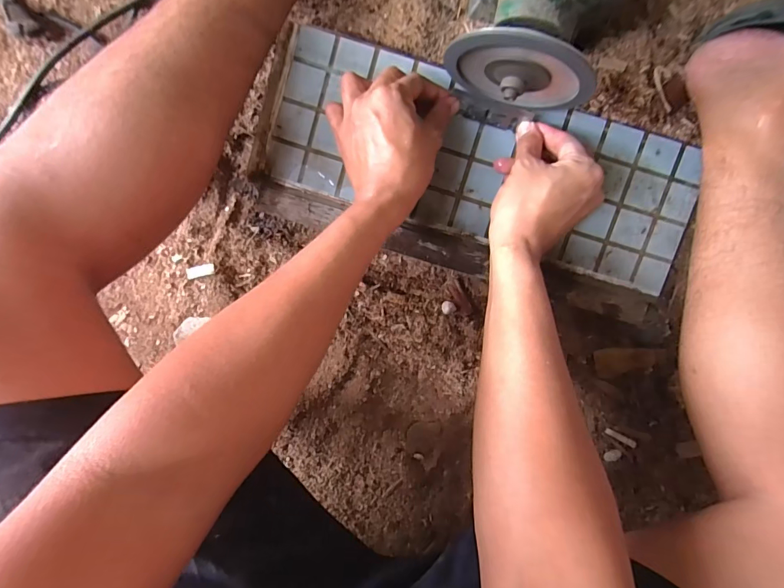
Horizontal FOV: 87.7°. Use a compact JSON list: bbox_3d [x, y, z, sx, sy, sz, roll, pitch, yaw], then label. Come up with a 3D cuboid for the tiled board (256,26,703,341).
[{"bbox_3d":[0.108,-0.119,0.440,0.476,0.044,0.201,18,95,-3],"label":"tiled board"}]

